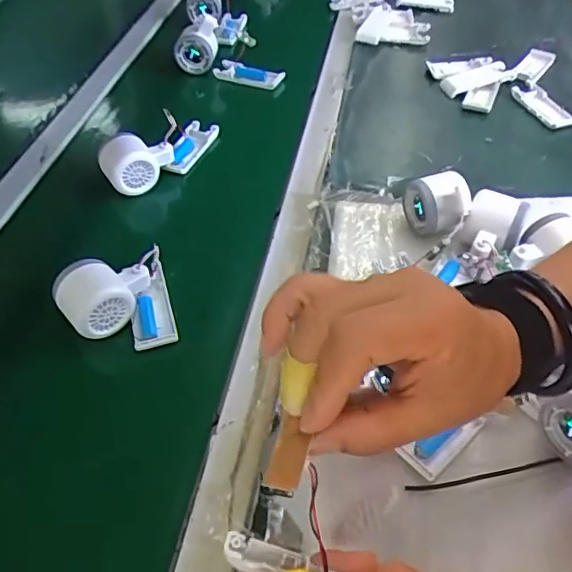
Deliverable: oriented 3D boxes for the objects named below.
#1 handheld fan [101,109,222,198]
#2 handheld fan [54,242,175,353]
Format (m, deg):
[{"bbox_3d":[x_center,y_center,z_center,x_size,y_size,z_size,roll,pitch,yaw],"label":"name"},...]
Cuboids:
[{"bbox_3d":[-0.150,-0.174,0.689,0.061,0.056,0.161,35,58,29],"label":"handheld fan"},{"bbox_3d":[-0.159,0.011,0.521,0.097,0.061,0.093,0,47,0],"label":"handheld fan"}]

